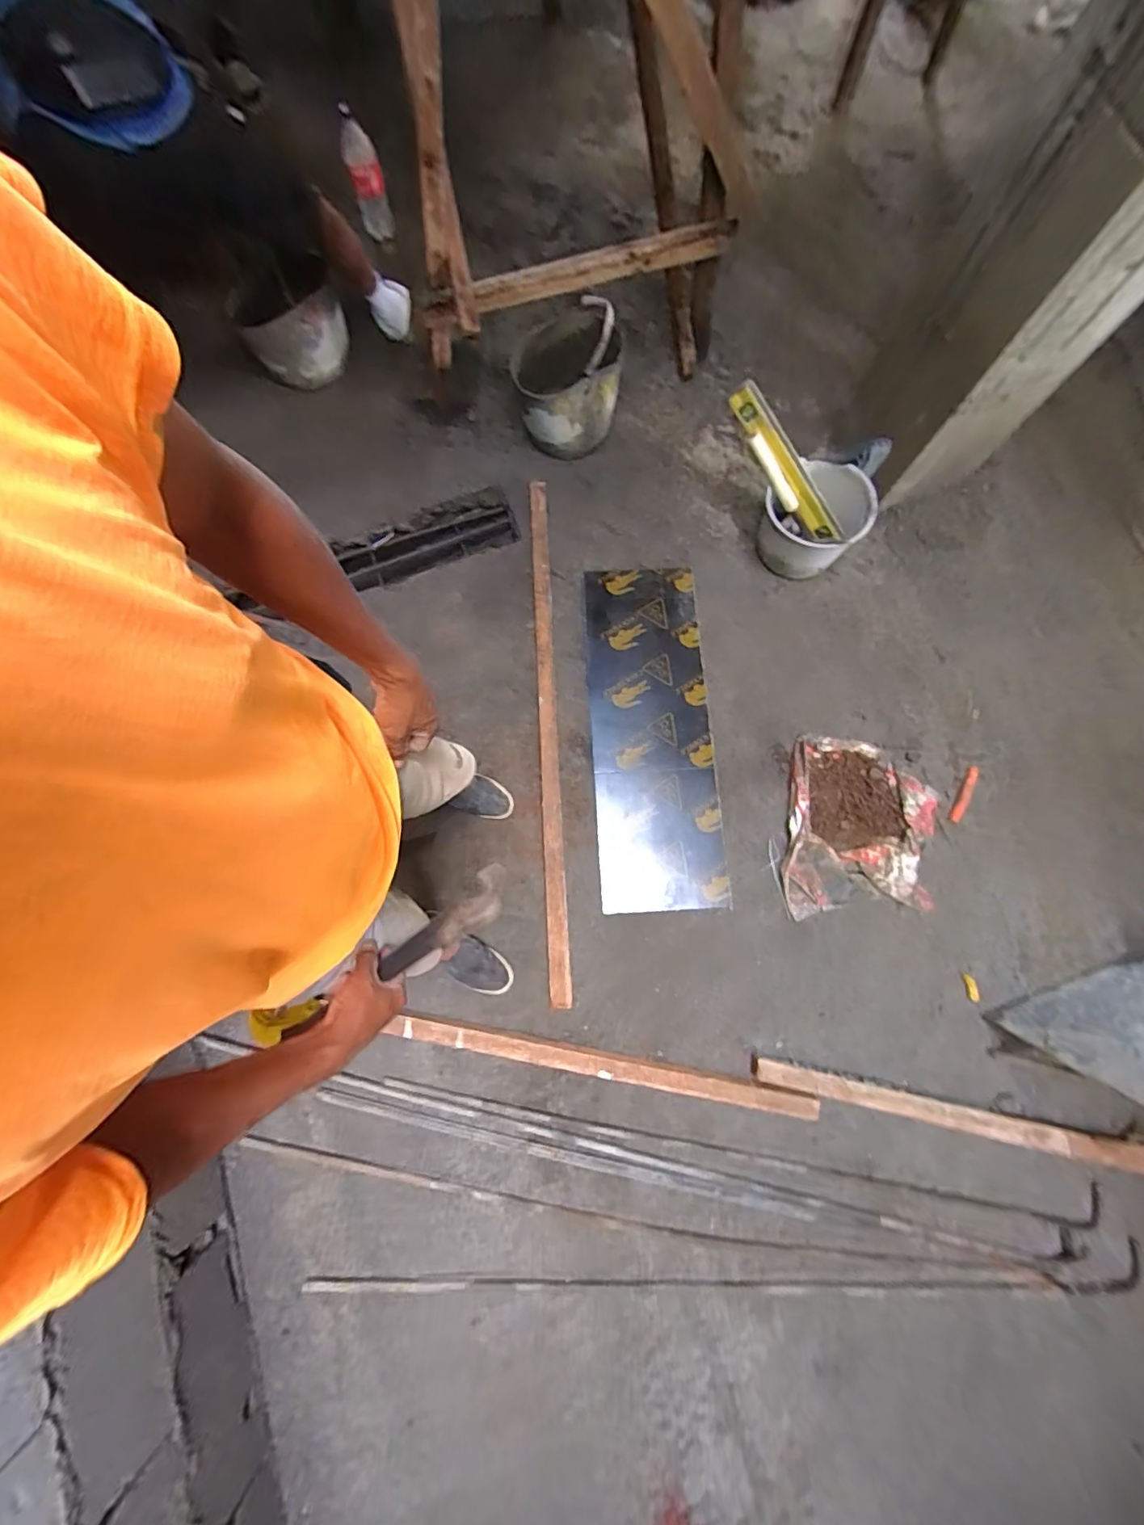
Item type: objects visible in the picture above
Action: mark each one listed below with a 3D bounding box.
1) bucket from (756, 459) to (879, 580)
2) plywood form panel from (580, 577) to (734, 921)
[{"bbox_3d":[0.676,-0.674,1.492,0.277,0.200,0.266,0,76,1],"label":"bucket"},{"bbox_3d":[0.215,-0.090,1.433,0.320,0.022,0.950,-2,77,-2],"label":"plywood form panel"}]

